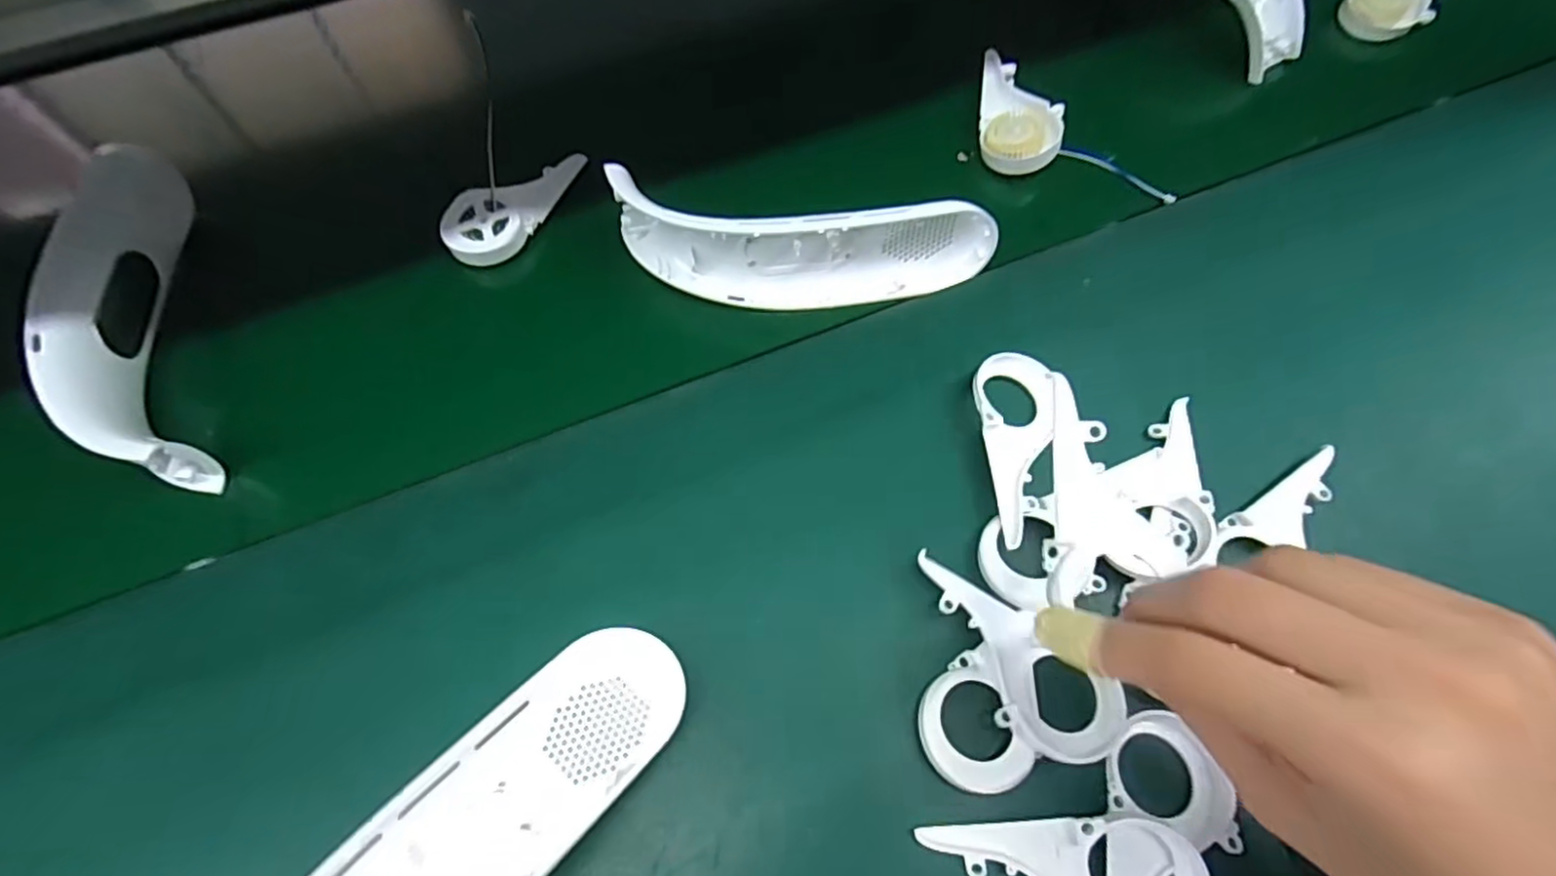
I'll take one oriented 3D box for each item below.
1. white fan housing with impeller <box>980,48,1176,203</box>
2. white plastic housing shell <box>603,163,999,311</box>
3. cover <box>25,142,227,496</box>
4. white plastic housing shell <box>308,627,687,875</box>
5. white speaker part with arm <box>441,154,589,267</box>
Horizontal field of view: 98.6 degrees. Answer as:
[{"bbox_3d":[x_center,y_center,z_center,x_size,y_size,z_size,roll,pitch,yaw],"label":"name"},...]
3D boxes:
[{"bbox_3d":[0.159,-0.175,0.392,0.055,0.025,0.138,-37,70,-15],"label":"white fan housing with impeller"},{"bbox_3d":[0.011,-0.102,0.340,0.194,0.040,0.048,7,65,4],"label":"white plastic housing shell"},{"bbox_3d":[-0.316,-0.061,0.323,0.042,0.050,0.183,-20,66,-8],"label":"cover"},{"bbox_3d":[-0.111,0.144,0.223,0.055,0.049,0.189,38,71,17],"label":"white plastic housing shell"},{"bbox_3d":[-0.150,-0.136,0.379,0.040,0.016,0.093,25,68,12],"label":"white speaker part with arm"}]

